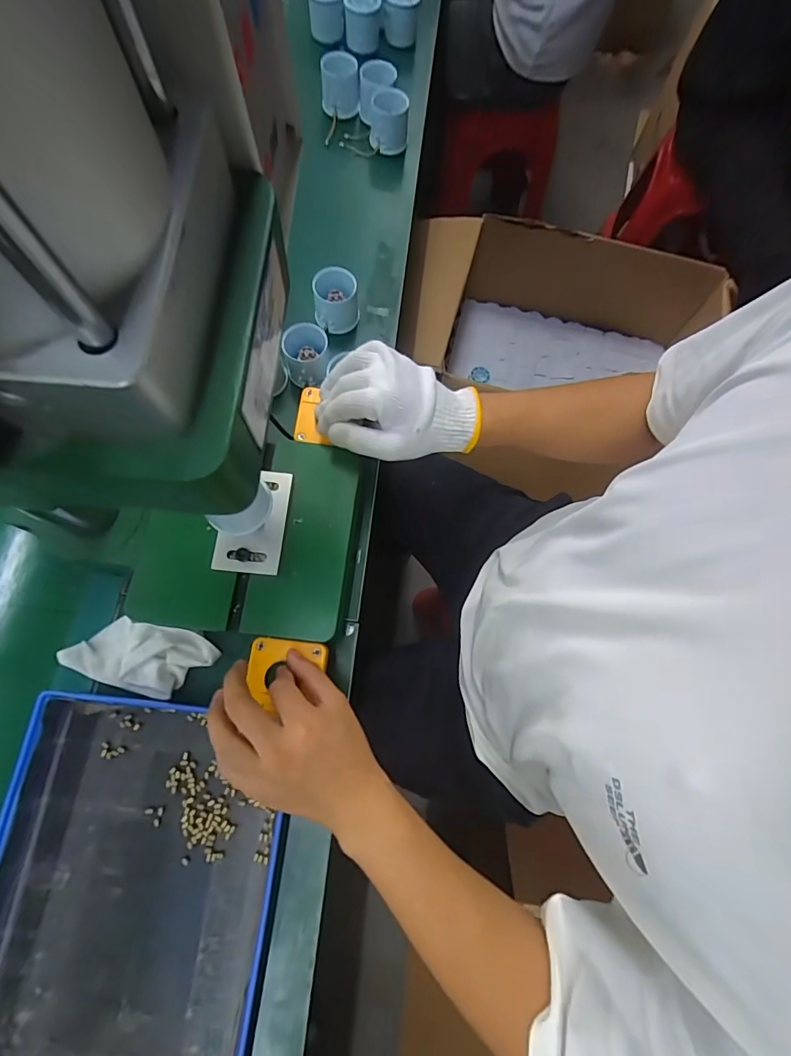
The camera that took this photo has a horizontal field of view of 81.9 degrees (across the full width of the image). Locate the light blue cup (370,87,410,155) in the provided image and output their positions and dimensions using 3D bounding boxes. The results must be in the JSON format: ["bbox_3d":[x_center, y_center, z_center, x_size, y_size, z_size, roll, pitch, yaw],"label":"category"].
[{"bbox_3d":[-0.009,-0.575,0.645,0.053,0.054,0.049,1,74,-2],"label":"light blue cup"}]

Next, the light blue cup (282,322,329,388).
[{"bbox_3d":[-0.103,-0.197,0.524,0.049,0.044,0.054,0,74,-2],"label":"light blue cup"}]

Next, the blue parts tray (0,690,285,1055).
[{"bbox_3d":[-0.235,0.317,0.386,0.257,0.037,0.318,7,74,0],"label":"blue parts tray"}]

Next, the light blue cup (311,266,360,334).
[{"bbox_3d":[-0.072,-0.276,0.549,0.052,0.047,0.055,1,74,-2],"label":"light blue cup"}]

